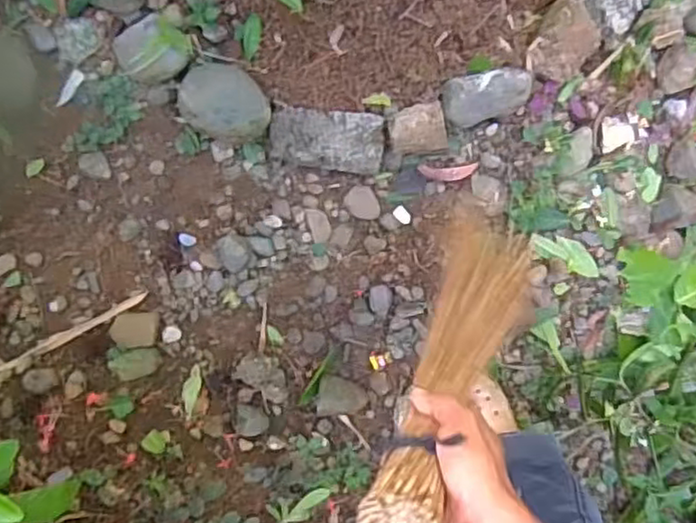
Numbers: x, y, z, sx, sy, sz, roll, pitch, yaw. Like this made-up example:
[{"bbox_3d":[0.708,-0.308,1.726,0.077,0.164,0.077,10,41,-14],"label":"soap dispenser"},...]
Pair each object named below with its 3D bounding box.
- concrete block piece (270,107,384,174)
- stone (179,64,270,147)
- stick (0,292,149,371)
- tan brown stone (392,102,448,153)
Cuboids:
[{"bbox_3d":[-0.029,-0.176,0.984,0.162,0.046,0.085,5,91,3],"label":"concrete block piece"},{"bbox_3d":[-0.172,-0.220,0.935,0.124,0.085,0.099,18,92,3],"label":"stone"},{"bbox_3d":[-0.402,0.104,0.984,0.231,0.008,0.016,-28,93,-14],"label":"stick"},{"bbox_3d":[0.103,-0.194,0.980,0.078,0.052,0.071,-4,91,3],"label":"tan brown stone"}]

